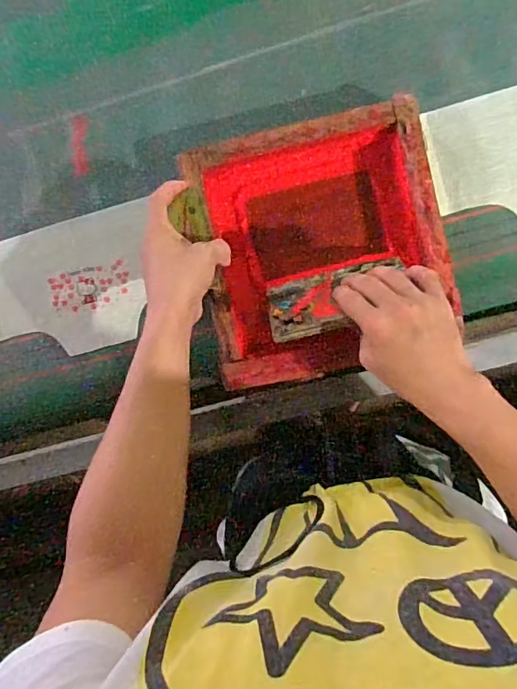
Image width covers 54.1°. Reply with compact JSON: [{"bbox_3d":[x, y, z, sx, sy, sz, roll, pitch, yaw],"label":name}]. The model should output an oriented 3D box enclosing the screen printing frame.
[{"bbox_3d":[0.065,-0.099,0.543,0.253,0.074,0.256,-14,92,6],"label":"screen printing frame"}]

